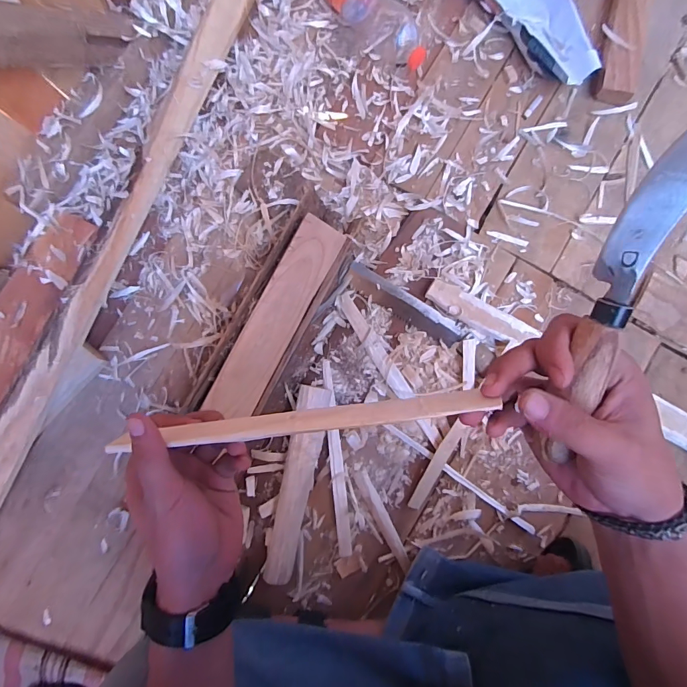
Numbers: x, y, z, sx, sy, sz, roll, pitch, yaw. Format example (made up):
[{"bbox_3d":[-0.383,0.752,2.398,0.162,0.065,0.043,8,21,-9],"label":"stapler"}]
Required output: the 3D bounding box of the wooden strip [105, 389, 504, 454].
[{"bbox_3d":[-0.034,0.049,0.243,0.235,0.022,0.004,-9,119,10],"label":"wooden strip"}]

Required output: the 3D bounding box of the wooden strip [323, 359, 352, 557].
[{"bbox_3d":[-0.009,0.153,0.542,0.017,0.017,0.257,-6,86,2],"label":"wooden strip"}]

